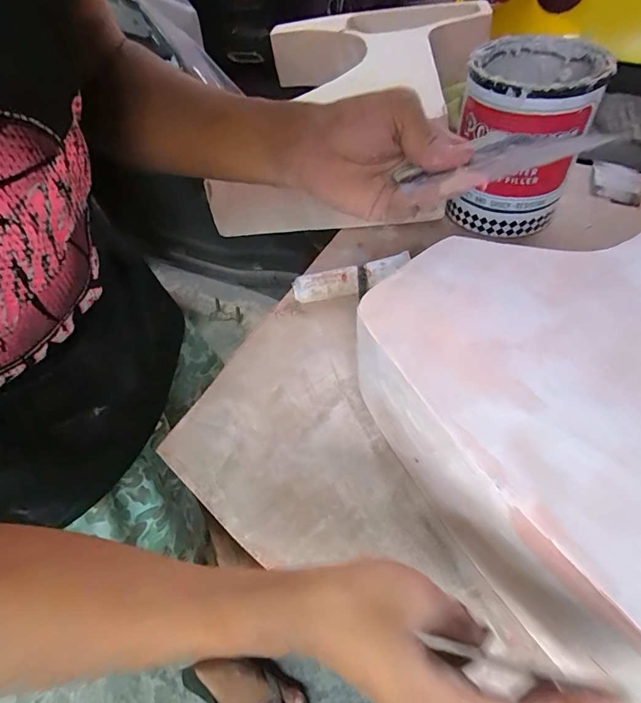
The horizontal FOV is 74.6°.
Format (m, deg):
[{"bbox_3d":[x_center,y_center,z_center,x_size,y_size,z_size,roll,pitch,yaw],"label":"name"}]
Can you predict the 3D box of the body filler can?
[{"bbox_3d":[0.275,-0.297,0.591,0.161,0.199,0.164,-3,51,4],"label":"body filler can"}]

